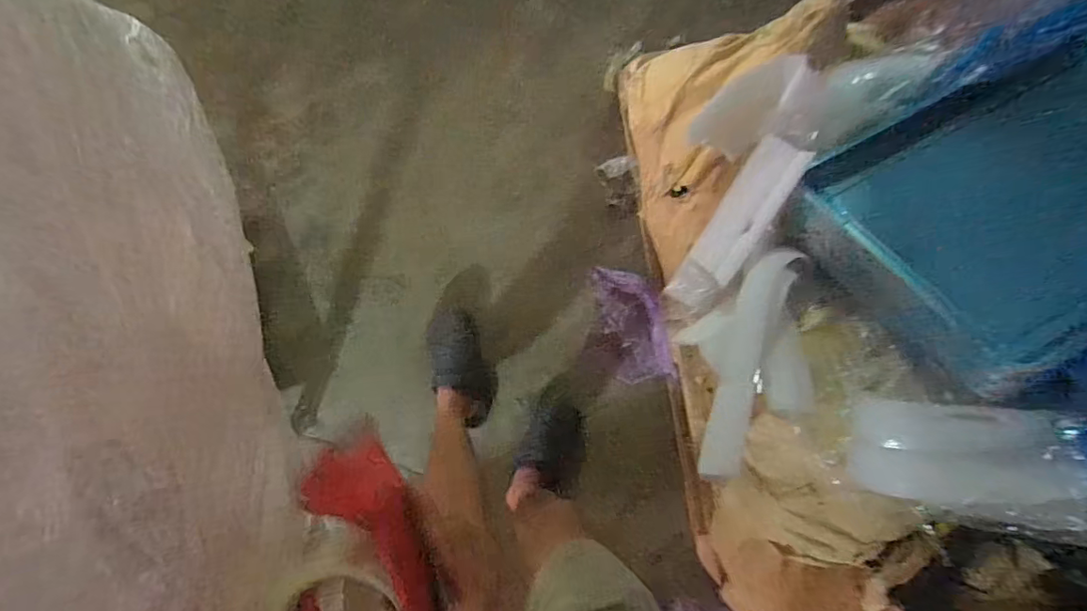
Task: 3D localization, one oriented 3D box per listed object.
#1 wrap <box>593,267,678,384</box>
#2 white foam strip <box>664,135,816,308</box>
[{"bbox_3d":[0.202,0.044,1.224,0.128,0.083,0.287,-16,99,-4],"label":"wrap"},{"bbox_3d":[0.304,-0.123,0.861,0.019,0.099,0.290,3,123,-39],"label":"white foam strip"}]

